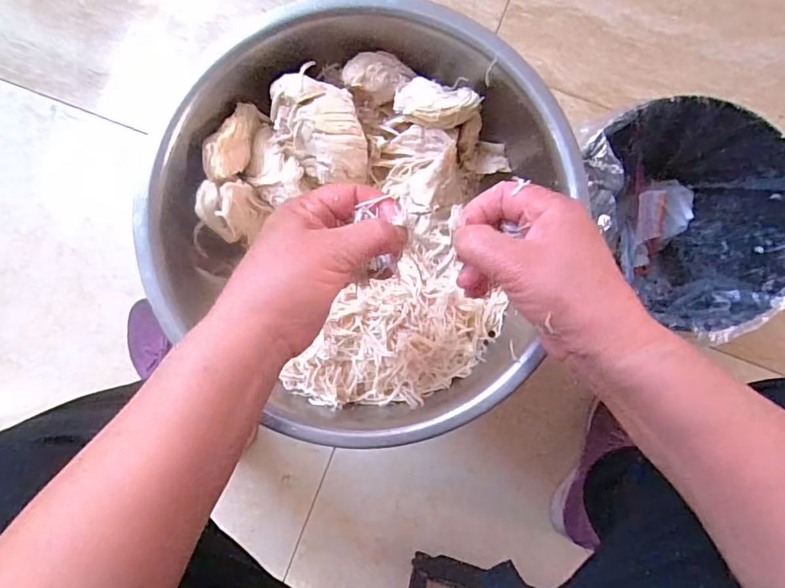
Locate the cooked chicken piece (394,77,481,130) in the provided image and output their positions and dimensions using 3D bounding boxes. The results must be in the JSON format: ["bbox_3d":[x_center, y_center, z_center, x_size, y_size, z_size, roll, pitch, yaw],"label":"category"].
[{"bbox_3d":[0.034,-0.152,0.410,0.066,0.023,0.037,17,87,3],"label":"cooked chicken piece"}]

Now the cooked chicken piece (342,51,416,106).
[{"bbox_3d":[-0.012,-0.181,0.424,0.052,0.023,0.036,22,88,3],"label":"cooked chicken piece"}]

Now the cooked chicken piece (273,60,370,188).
[{"bbox_3d":[-0.057,-0.134,0.411,0.063,0.034,0.089,-22,86,1],"label":"cooked chicken piece"}]

